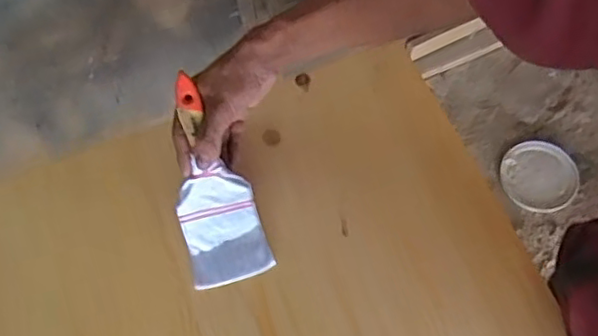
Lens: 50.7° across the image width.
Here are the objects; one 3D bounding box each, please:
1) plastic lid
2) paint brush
[{"bbox_3d":[0.569,0.021,1.497,0.169,0.015,0.179,0,66,1],"label":"plastic lid"},{"bbox_3d":[-0.088,0.013,0.620,0.076,0.013,0.203,-16,97,-6],"label":"paint brush"}]

